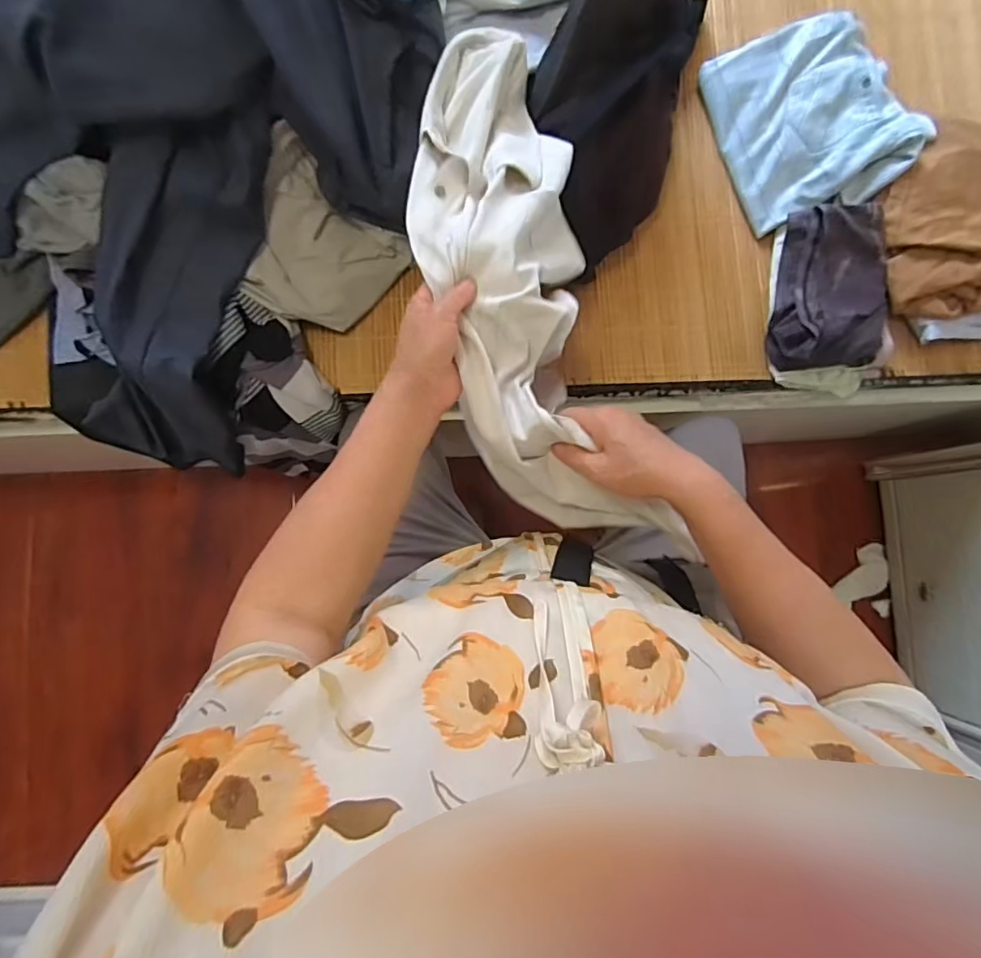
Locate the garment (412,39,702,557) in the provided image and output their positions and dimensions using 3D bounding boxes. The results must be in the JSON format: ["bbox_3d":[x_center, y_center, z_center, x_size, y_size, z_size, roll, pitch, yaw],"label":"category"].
[{"bbox_3d":[0.025,-0.202,0.552,0.176,0.135,0.510,-8,78,-3],"label":"garment"}]

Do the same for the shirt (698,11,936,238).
[{"bbox_3d":[0.418,-0.472,0.744,0.221,0.078,0.239,-20,86,-4],"label":"shirt"}]

